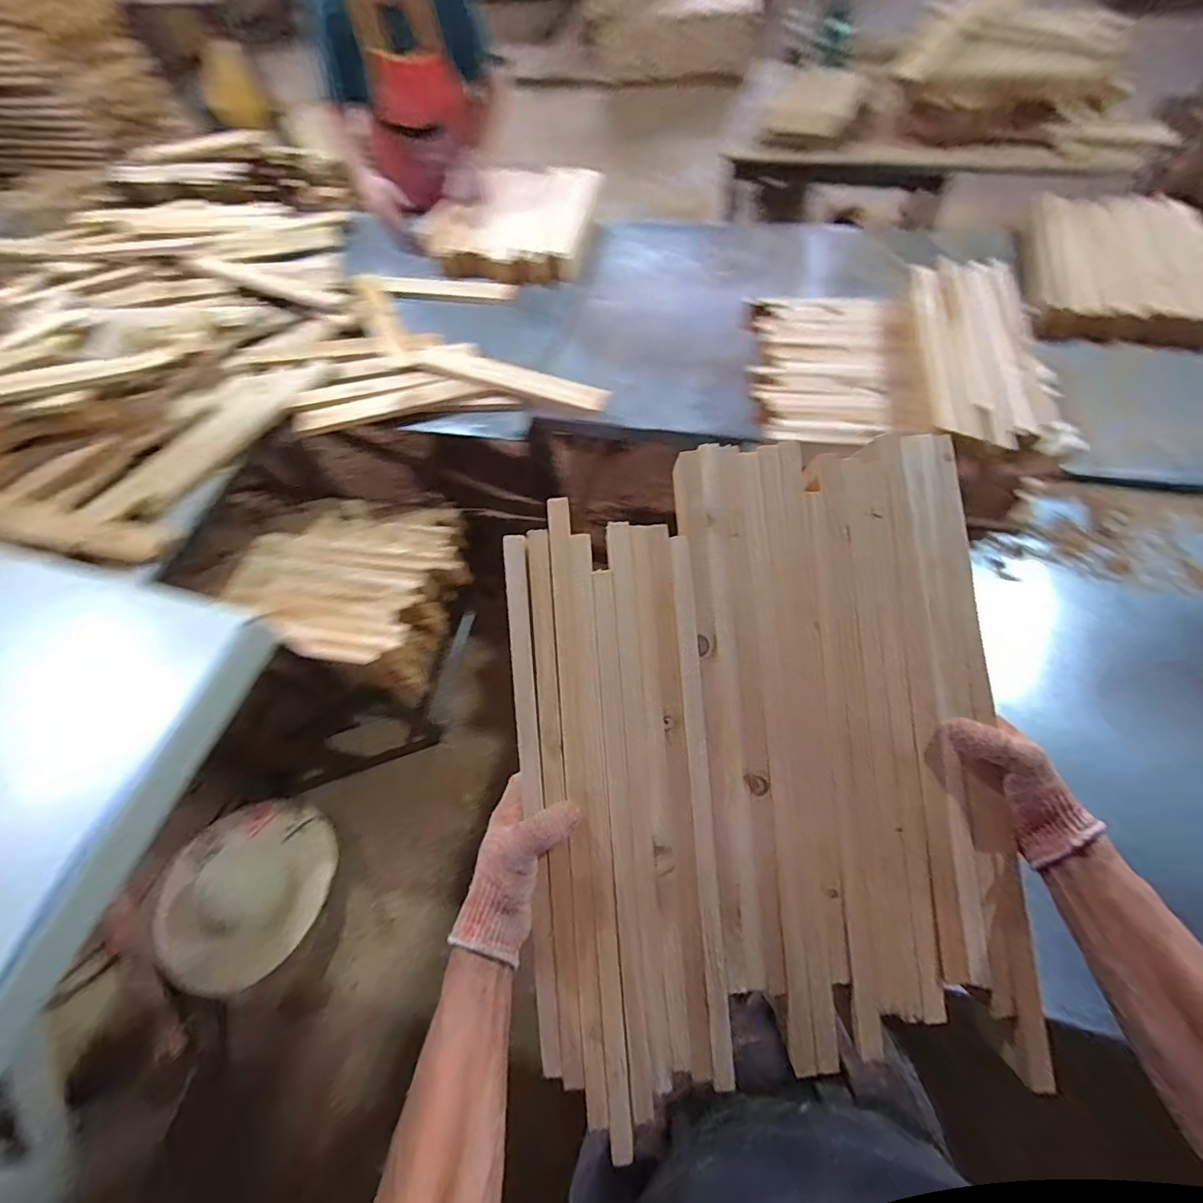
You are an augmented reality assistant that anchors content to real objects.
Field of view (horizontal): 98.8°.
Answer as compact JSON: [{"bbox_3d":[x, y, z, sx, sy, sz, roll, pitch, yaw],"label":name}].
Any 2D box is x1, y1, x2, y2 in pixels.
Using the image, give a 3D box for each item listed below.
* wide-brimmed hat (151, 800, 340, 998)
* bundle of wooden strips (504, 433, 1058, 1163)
[{"bbox_3d":[-0.897,0.702,1.258,0.372,0.142,0.407,-2,61,3],"label":"wide-brimmed hat"},{"bbox_3d":[0.149,0.140,0.477,0.431,0.020,0.558,-5,86,-1],"label":"bundle of wooden strips"}]

